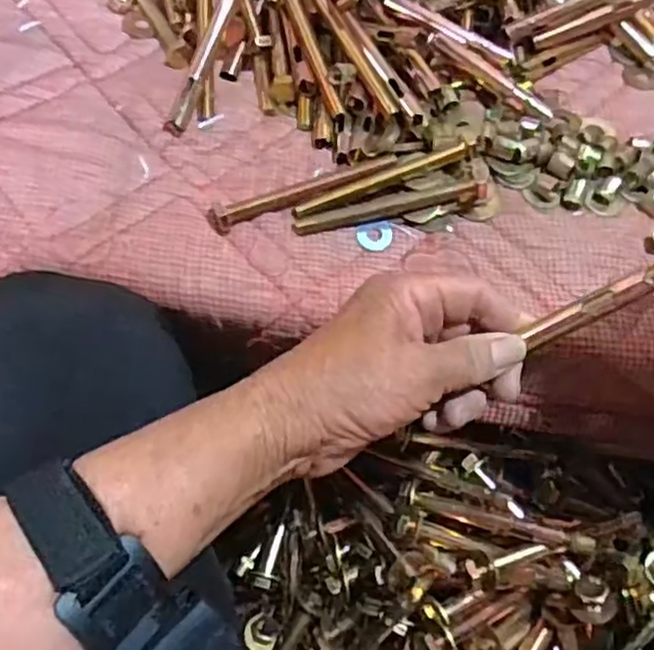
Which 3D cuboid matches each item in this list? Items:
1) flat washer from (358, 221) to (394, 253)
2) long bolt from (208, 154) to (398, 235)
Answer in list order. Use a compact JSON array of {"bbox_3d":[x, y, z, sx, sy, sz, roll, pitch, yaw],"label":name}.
[{"bbox_3d":[0.027,-0.049,0.387,0.020,0.004,0.019,9,72,-4],"label":"flat washer"},{"bbox_3d":[-0.012,-0.075,0.388,0.107,0.011,0.015,-19,65,-13],"label":"long bolt"}]

